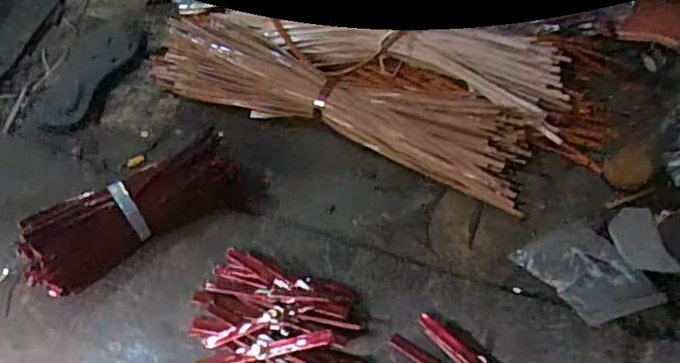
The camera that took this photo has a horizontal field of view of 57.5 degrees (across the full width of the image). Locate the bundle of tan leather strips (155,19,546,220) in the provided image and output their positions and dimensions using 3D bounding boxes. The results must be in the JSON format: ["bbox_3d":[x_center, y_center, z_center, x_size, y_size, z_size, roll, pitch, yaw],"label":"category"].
[{"bbox_3d":[-0.008,-0.114,0.830,0.531,0.043,0.140,19,56,16],"label":"bundle of tan leather strips"}]

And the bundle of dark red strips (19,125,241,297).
[{"bbox_3d":[-0.231,0.035,0.701,0.256,0.058,0.076,-31,58,-20],"label":"bundle of dark red strips"}]

